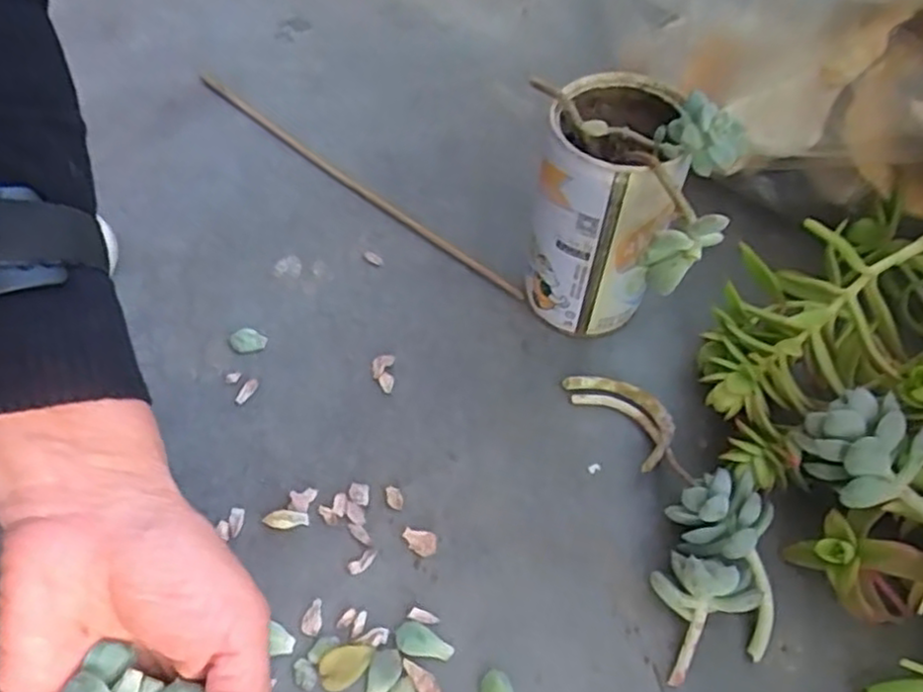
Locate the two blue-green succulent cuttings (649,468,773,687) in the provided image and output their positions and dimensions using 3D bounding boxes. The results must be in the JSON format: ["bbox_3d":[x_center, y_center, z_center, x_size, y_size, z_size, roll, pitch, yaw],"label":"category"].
[{"bbox_3d":[0.107,0.095,0.306,0.050,0.035,0.089,9,56,7],"label":"two blue-green succulent cuttings"}]

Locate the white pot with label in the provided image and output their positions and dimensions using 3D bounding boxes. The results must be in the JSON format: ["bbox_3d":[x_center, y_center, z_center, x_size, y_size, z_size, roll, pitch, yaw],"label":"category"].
[{"bbox_3d":[0.070,-0.066,0.364,0.063,0.117,0.074,13,56,9],"label":"white pot with label"}]

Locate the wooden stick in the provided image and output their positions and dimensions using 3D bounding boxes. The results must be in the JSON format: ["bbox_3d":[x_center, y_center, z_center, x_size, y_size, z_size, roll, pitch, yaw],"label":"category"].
[{"bbox_3d":[-0.072,-0.106,0.453,0.276,0.015,0.006,35,62,22],"label":"wooden stick"}]

